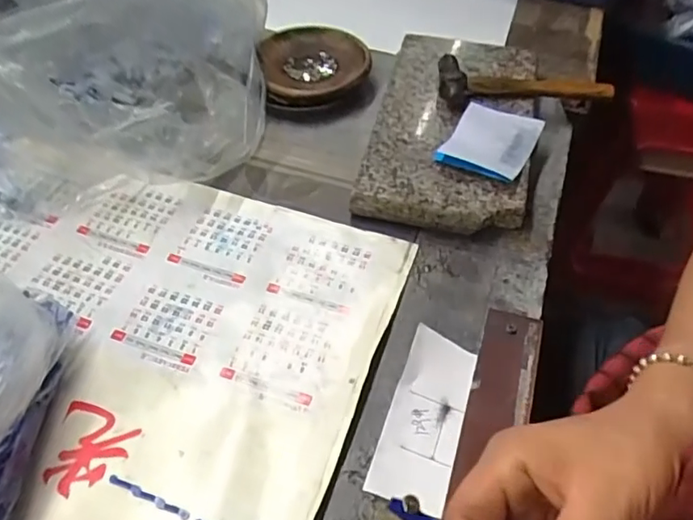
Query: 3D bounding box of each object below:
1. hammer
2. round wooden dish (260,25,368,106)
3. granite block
[{"bbox_3d":[0.158,-0.157,0.501,0.149,0.020,0.058,4,51,3],"label":"hammer"},{"bbox_3d":[-0.032,-0.188,0.549,0.100,0.028,0.119,-10,51,-8],"label":"round wooden dish"},{"bbox_3d":[0.095,-0.121,0.493,0.129,0.028,0.243,11,52,9],"label":"granite block"}]

